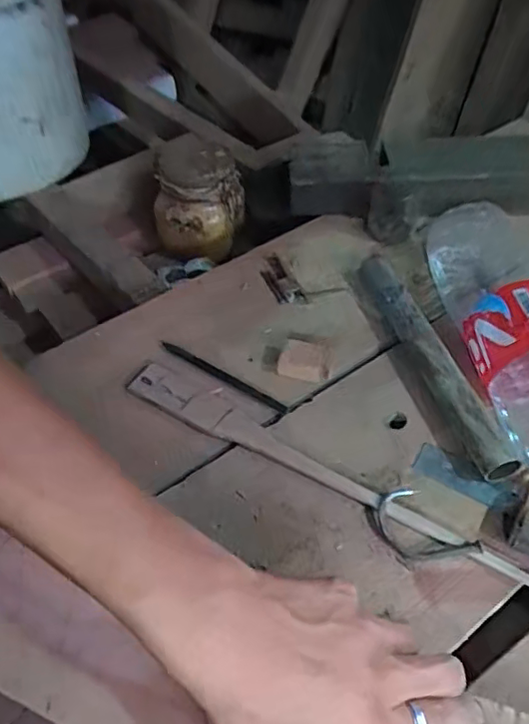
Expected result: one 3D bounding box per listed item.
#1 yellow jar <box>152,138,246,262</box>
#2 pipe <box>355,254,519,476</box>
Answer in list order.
[{"bbox_3d":[-0.090,-0.214,0.754,0.115,0.119,0.112,-11,51,-9],"label":"yellow jar"},{"bbox_3d":[0.145,-0.011,0.513,0.034,0.029,0.260,-11,51,-9],"label":"pipe"}]

